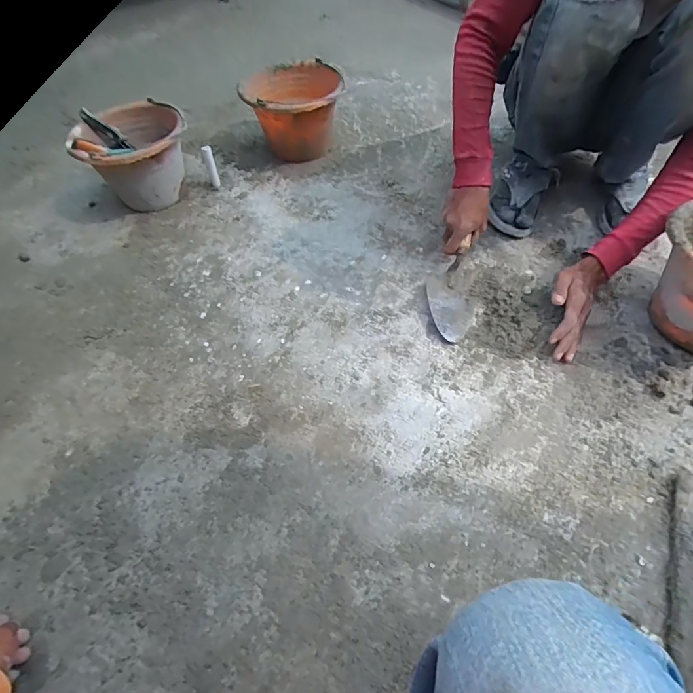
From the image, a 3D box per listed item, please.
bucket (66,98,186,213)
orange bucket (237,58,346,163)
[{"bbox_3d":[-0.474,-0.431,0.999,0.230,0.187,0.213,-2,54,3],"label":"bucket"},{"bbox_3d":[-0.117,-0.564,1.082,0.236,0.177,0.238,-2,54,3],"label":"orange bucket"}]

